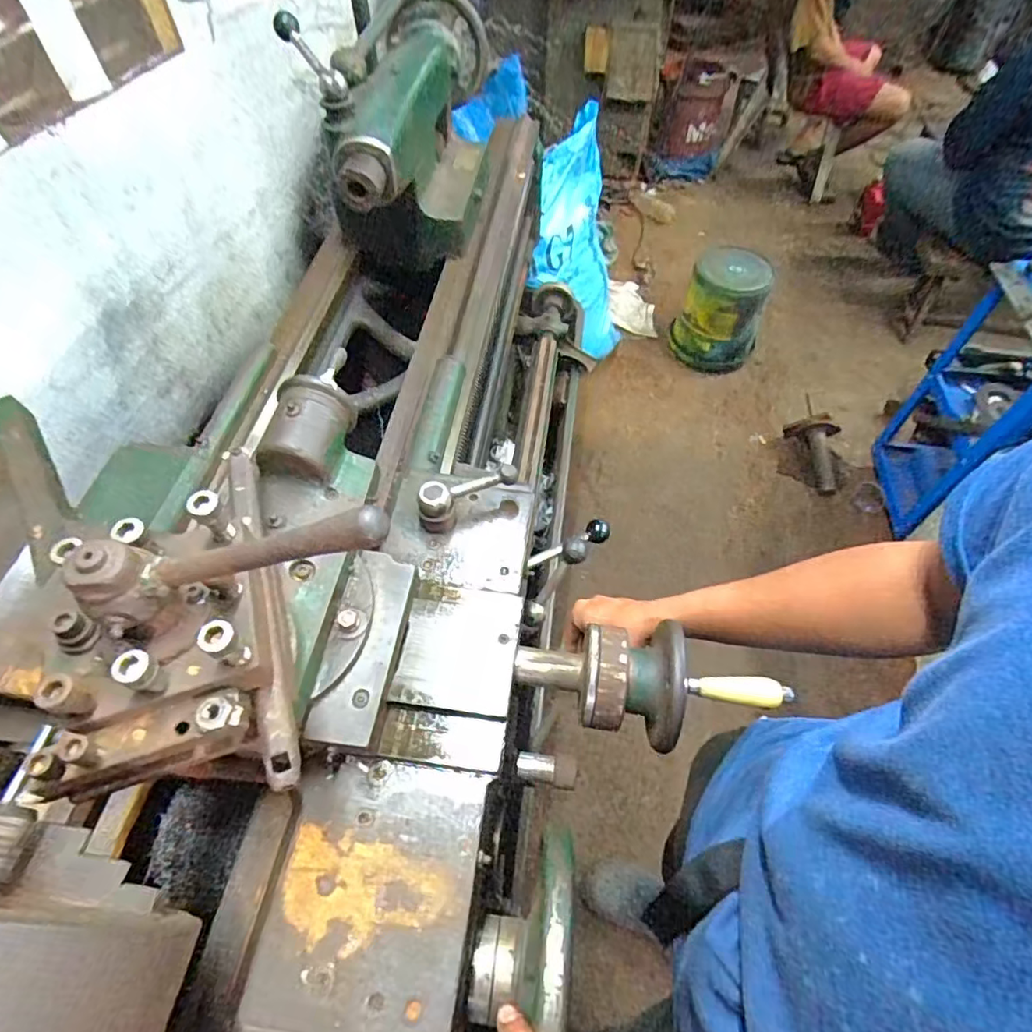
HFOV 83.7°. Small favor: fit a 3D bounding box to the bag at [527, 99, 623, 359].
[{"bbox_3d":[0.203,-0.745,1.705,0.161,0.686,0.454,38,64,22],"label":"bag"}]

